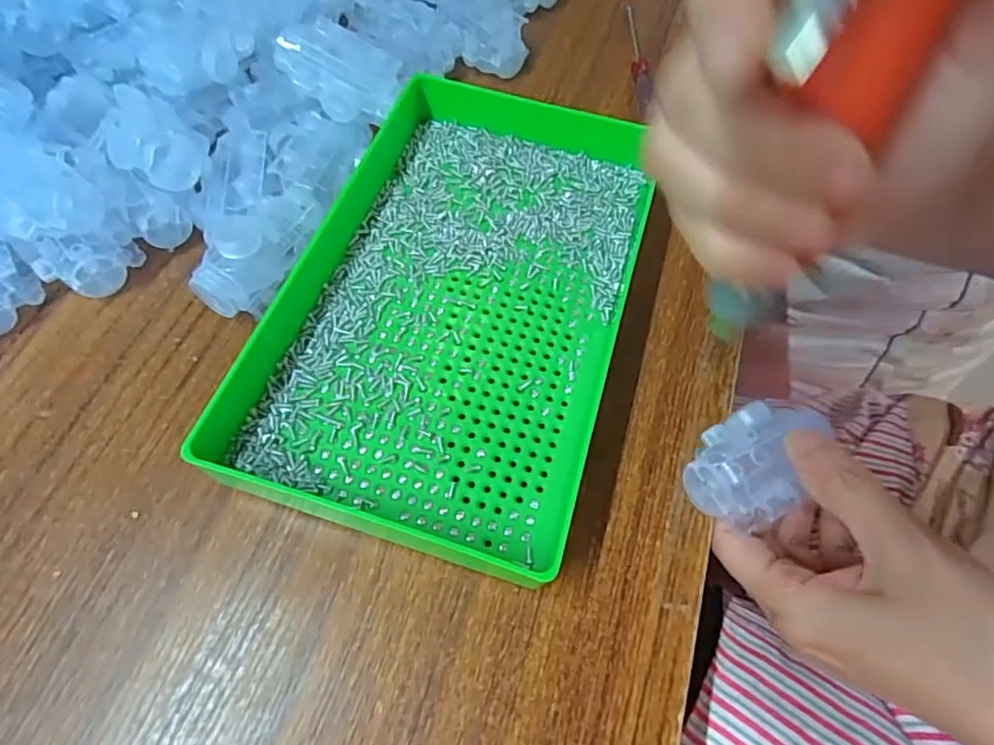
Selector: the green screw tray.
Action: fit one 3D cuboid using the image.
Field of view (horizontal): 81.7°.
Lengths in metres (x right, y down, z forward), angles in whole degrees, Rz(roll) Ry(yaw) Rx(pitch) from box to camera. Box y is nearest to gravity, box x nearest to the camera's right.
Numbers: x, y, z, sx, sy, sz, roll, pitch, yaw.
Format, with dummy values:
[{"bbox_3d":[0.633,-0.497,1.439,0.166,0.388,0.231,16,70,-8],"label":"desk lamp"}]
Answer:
[{"bbox_3d":[-0.019,-0.040,0.282,0.159,0.030,0.240,17,64,5],"label":"green screw tray"}]

